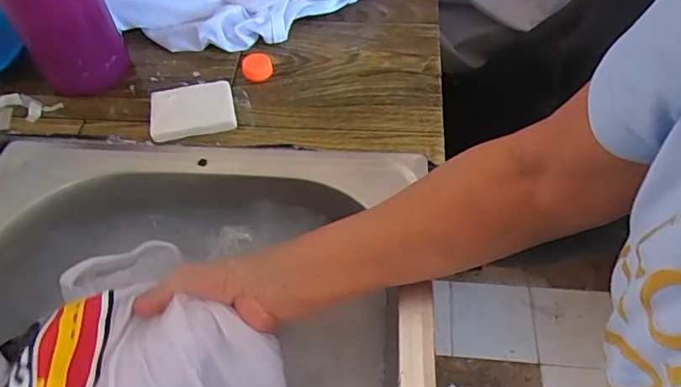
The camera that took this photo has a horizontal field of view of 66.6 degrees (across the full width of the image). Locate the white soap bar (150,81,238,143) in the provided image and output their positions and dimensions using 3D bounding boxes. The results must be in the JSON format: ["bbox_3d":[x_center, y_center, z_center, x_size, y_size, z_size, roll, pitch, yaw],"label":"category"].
[{"bbox_3d":[-0.146,-0.082,0.511,0.080,0.018,0.058,-11,54,-8],"label":"white soap bar"}]

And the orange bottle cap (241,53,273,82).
[{"bbox_3d":[-0.089,-0.136,0.556,0.032,0.016,0.028,-12,54,-8],"label":"orange bottle cap"}]

